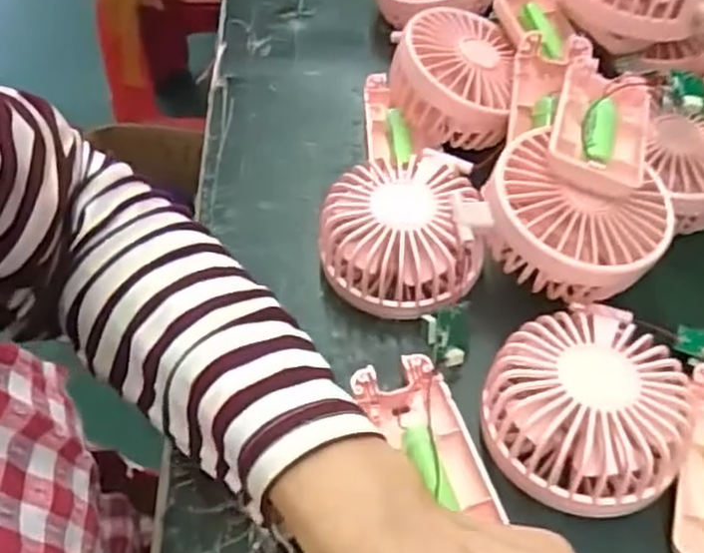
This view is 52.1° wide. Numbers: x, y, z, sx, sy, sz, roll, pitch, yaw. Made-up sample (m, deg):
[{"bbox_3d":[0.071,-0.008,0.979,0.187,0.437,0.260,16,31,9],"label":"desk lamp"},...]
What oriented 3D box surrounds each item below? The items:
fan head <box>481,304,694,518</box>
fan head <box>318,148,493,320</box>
[{"bbox_3d":[0.103,0.061,0.320,0.081,0.047,0.084,-1,55,1],"label":"fan head"},{"bbox_3d":[0.025,-0.028,0.385,0.085,0.055,0.095,-3,55,0],"label":"fan head"}]

